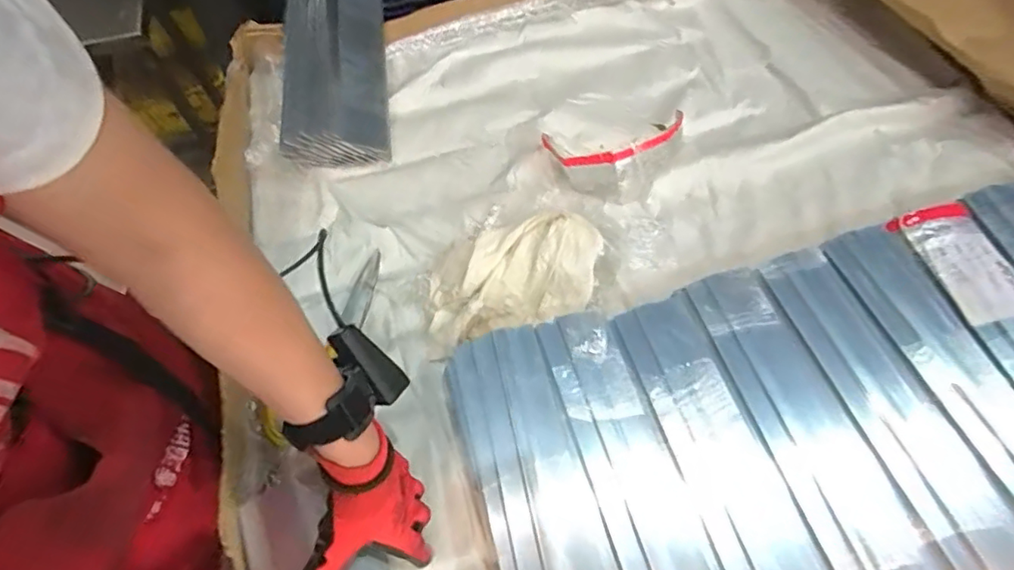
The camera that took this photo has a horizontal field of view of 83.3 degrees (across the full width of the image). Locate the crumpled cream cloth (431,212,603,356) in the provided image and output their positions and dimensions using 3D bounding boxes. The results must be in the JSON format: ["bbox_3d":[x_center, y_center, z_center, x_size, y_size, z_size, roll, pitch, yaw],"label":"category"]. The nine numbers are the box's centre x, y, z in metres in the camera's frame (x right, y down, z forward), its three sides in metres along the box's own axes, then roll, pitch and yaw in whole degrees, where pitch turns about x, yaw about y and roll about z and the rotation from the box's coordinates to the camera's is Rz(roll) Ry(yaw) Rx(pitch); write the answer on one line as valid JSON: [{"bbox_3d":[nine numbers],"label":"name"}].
[{"bbox_3d":[0.001,-0.003,0.630,0.203,0.082,0.121,-17,61,-6],"label":"crumpled cream cloth"}]

